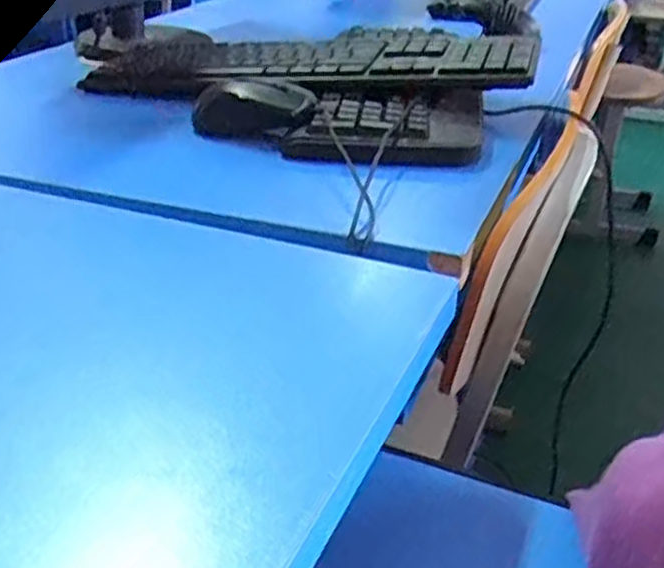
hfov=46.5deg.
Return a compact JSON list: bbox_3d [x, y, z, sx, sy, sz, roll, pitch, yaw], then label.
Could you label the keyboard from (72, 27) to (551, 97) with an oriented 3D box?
[{"bbox_3d":[-0.021,-0.217,0.739,0.415,0.017,0.149,8,41,20],"label":"keyboard"}]

